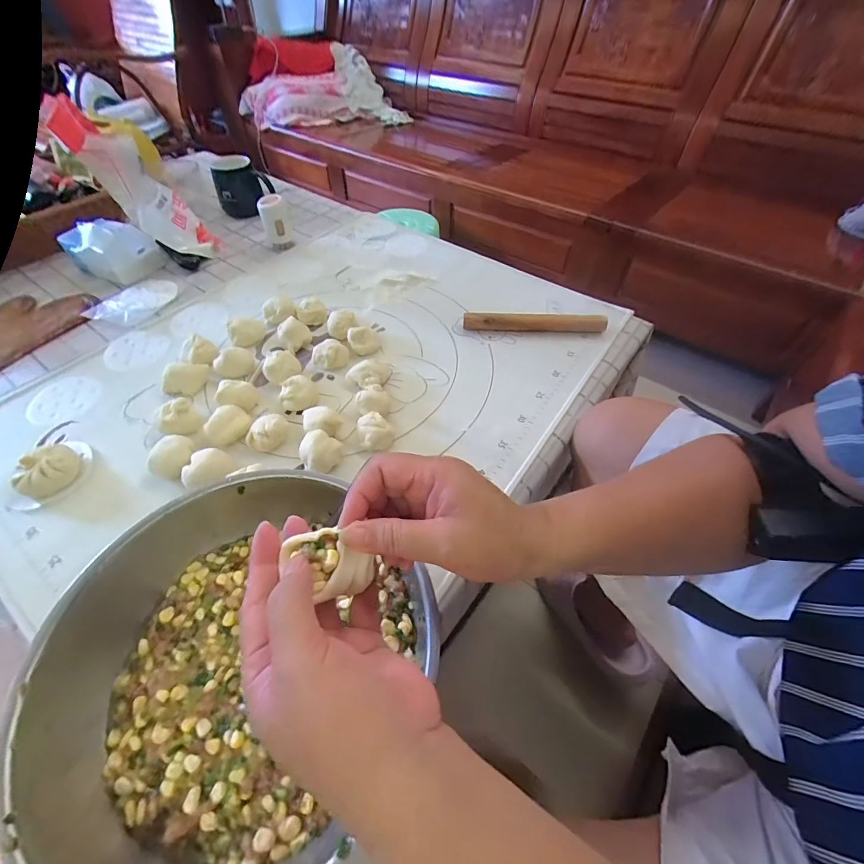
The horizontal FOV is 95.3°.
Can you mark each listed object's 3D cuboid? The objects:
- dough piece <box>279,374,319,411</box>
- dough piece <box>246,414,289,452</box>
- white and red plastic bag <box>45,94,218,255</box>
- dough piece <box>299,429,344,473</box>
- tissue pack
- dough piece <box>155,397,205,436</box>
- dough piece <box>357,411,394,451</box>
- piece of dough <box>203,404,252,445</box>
[{"bbox_3d":[-0.168,-0.049,0.499,0.041,0.033,0.040,-1,51,-1],"label":"dough piece"},{"bbox_3d":[-0.192,0.001,0.460,0.048,0.028,0.035,-21,54,-16],"label":"dough piece"},{"bbox_3d":[-0.462,-0.391,0.635,0.075,0.255,0.106,17,81,13],"label":"white and red plastic bag"},{"bbox_3d":[-0.121,0.022,0.437,0.044,0.033,0.044,0,51,0],"label":"dough piece"},{"bbox_3d":[-0.562,-0.319,0.688,0.131,0.073,0.089,17,53,13],"label":"tissue pack"},{"bbox_3d":[-0.302,-0.013,0.471,0.047,0.036,0.048,-34,59,-24],"label":"dough piece"},{"bbox_3d":[-0.068,0.001,0.462,0.037,0.027,0.042,-21,54,-16],"label":"dough piece"},{"bbox_3d":[-0.246,-0.009,0.473,0.050,0.029,0.037,-34,59,-24],"label":"piece of dough"}]

